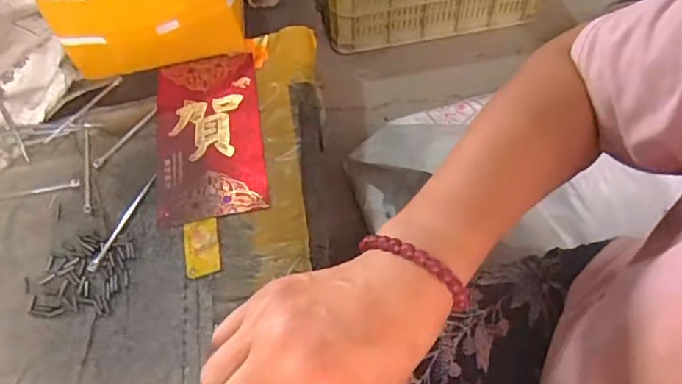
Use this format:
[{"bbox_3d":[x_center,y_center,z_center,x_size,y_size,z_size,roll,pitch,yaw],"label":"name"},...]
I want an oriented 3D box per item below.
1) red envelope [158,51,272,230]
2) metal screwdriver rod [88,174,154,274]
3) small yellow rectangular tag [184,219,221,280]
[{"bbox_3d":[-0.112,-0.053,0.448,0.086,0.006,0.164,-10,58,-3],"label":"red envelope"},{"bbox_3d":[-0.167,0.021,0.409,0.008,0.004,0.087,17,60,13],"label":"metal screwdriver rod"},{"bbox_3d":[-0.101,0.039,0.391,0.025,0.004,0.045,-12,58,-5],"label":"small yellow rectangular tag"}]

